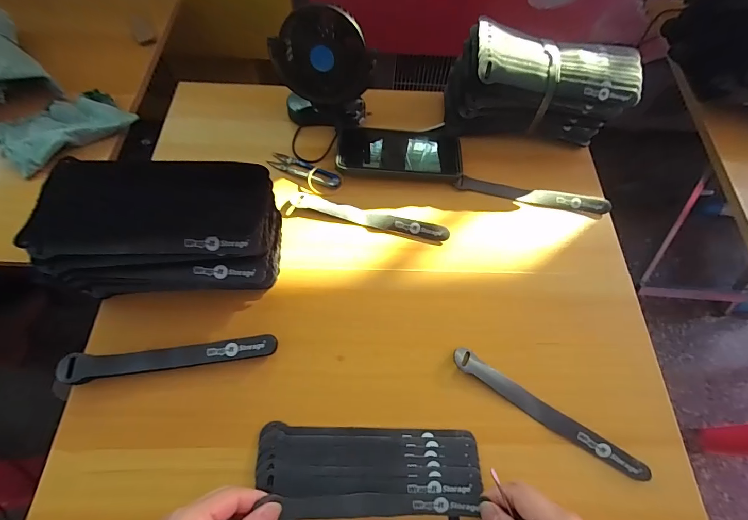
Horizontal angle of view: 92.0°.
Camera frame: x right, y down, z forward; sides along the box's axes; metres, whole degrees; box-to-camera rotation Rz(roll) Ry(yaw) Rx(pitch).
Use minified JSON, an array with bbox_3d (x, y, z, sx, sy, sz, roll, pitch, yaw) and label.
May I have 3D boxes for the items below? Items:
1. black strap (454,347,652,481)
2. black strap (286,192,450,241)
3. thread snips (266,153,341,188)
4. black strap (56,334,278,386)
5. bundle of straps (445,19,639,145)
[{"bbox_3d":[0.165,0.146,0.349,0.193,0.011,0.020,33,68,13],"label":"black strap"},{"bbox_3d":[-0.007,-0.054,0.441,0.195,0.008,0.028,12,65,4],"label":"black strap"},{"bbox_3d":[-0.090,-0.117,0.472,0.101,0.006,0.026,22,66,8],"label":"thread snips"},{"bbox_3d":[-0.196,0.093,0.351,0.194,0.010,0.025,-7,71,-8],"label":"black strap"},{"bbox_3d":[0.211,-0.224,0.469,0.220,0.097,0.088,3,65,-1],"label":"bundle of straps"}]

